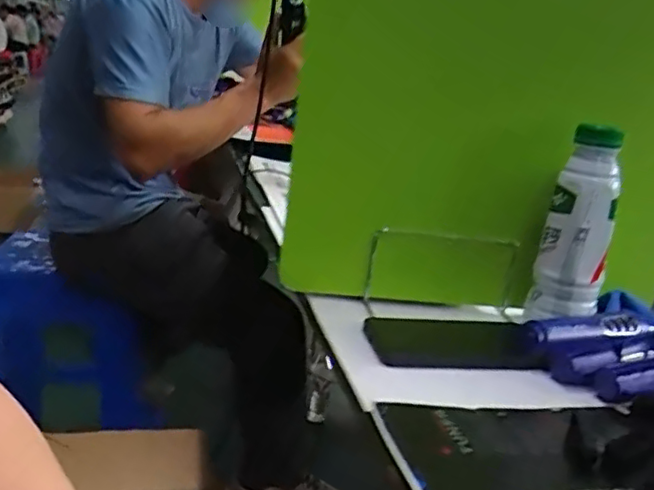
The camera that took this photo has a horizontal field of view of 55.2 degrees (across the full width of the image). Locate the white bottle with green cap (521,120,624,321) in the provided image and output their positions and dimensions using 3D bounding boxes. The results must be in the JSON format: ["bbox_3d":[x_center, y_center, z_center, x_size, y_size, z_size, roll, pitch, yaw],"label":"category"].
[{"bbox_3d":[0.231,-0.012,0.579,0.058,0.191,0.051,13,18,22],"label":"white bottle with green cap"}]

